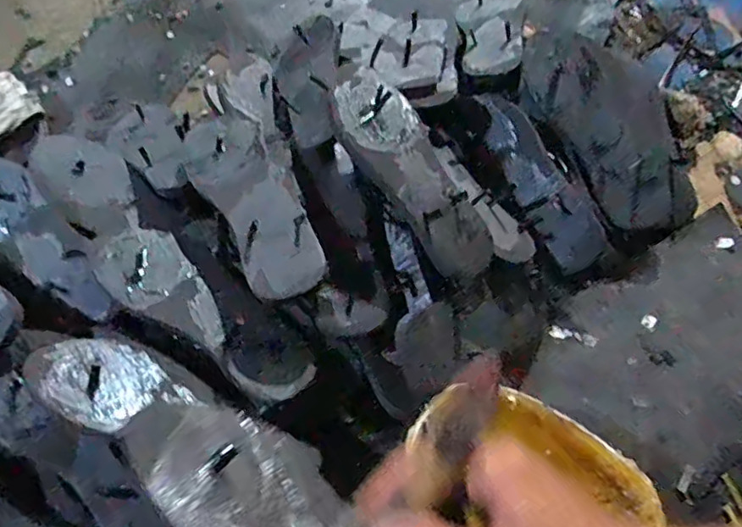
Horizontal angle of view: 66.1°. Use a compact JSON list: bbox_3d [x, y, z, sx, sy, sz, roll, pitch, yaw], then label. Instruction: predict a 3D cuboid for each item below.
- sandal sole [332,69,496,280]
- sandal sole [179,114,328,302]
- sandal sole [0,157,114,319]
[{"bbox_3d":[0.041,-0.084,0.535,0.082,0.033,0.212,-33,87,-14],"label":"sandal sole"},{"bbox_3d":[-0.116,-0.062,0.536,0.078,0.029,0.222,-26,66,-9],"label":"sandal sole"},{"bbox_3d":[-0.342,-0.029,0.565,0.070,0.026,0.224,-41,69,-15],"label":"sandal sole"}]

